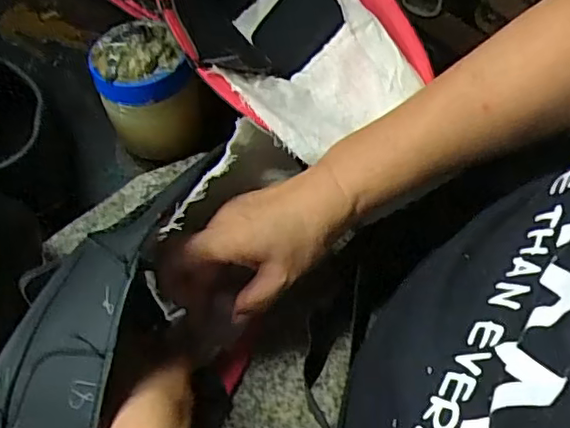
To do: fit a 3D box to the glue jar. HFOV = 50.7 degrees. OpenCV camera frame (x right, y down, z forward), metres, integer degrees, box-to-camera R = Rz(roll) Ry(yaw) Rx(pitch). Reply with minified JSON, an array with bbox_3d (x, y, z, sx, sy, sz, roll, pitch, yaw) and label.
[{"bbox_3d":[-0.112,-0.094,0.491,0.066,0.117,0.070,0,63,0],"label":"glue jar"}]

